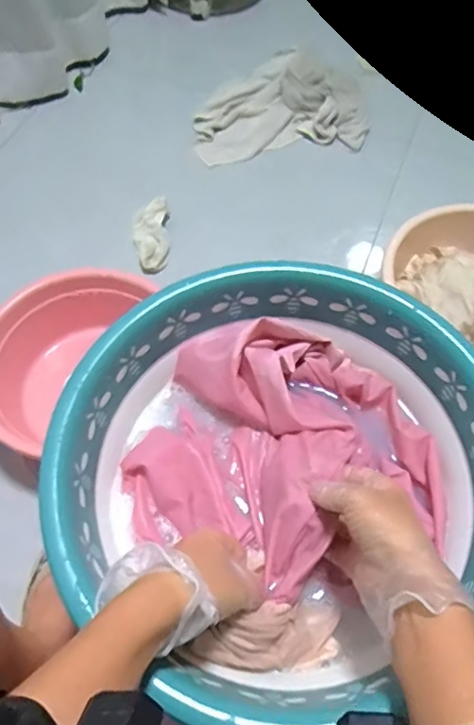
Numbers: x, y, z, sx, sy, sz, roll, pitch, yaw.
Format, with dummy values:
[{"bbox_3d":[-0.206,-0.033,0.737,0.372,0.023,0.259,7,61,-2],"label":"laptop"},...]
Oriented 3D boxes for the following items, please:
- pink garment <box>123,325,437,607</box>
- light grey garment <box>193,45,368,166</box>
[{"bbox_3d":[0.052,0.074,0.491,0.261,0.067,0.228,20,62,10],"label":"pink garment"},{"bbox_3d":[0.084,-0.558,1.212,0.362,0.072,0.272,-10,61,-6],"label":"light grey garment"}]

